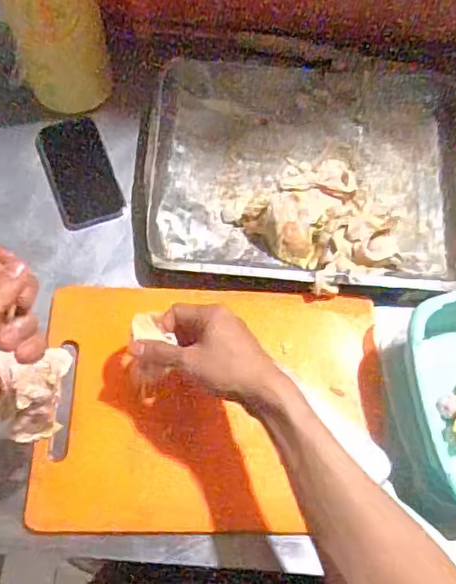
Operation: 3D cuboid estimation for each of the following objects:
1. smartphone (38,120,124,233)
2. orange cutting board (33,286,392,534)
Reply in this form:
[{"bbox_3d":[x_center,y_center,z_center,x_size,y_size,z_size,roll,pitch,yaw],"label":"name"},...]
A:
[{"bbox_3d":[-0.183,-0.148,0.705,0.077,0.008,0.149,-19,70,-10],"label":"smartphone"},{"bbox_3d":[-0.015,0.115,0.596,0.344,0.028,0.250,2,70,-3],"label":"orange cutting board"}]

